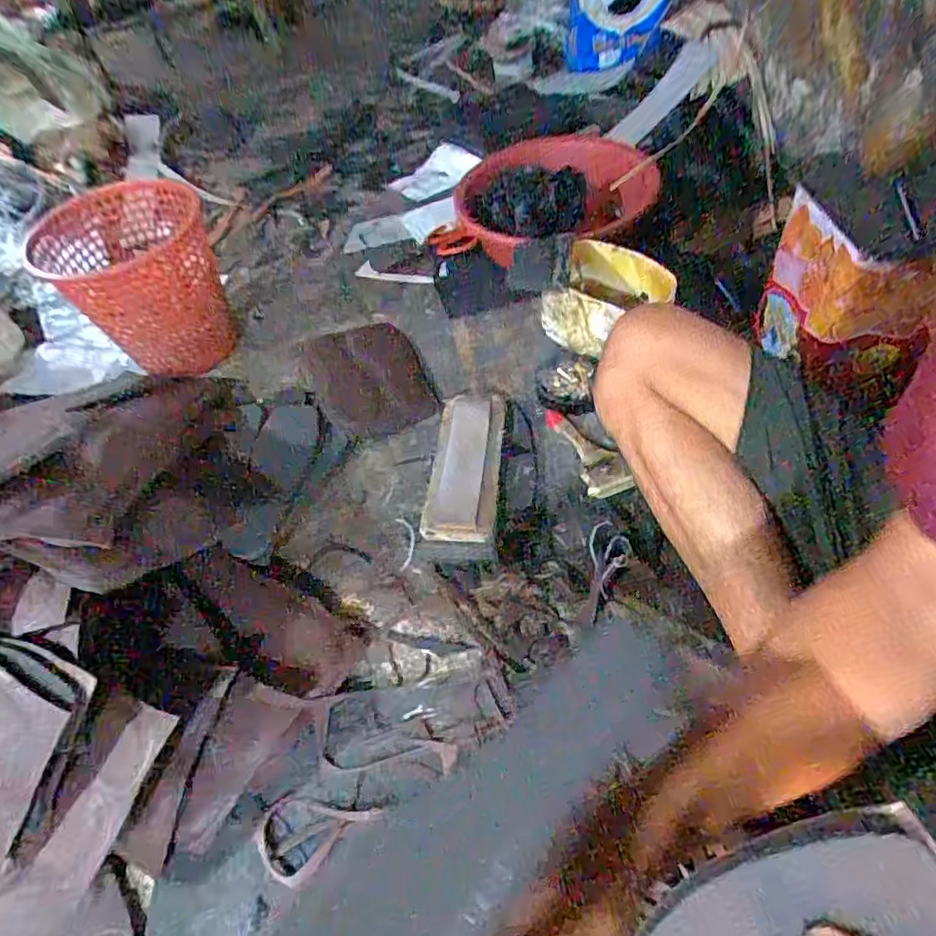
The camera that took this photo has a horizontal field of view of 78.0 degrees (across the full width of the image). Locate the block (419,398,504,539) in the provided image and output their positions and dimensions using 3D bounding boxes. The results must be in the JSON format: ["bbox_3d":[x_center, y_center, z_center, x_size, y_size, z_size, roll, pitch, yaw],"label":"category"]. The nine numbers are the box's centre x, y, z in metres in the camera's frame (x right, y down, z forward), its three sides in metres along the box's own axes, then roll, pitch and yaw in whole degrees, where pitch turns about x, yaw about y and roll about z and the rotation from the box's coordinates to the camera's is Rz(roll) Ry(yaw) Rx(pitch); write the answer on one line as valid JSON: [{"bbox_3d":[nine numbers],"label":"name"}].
[{"bbox_3d":[-0.003,0.000,0.757,0.090,0.060,0.230,3,53,7],"label":"block"}]

